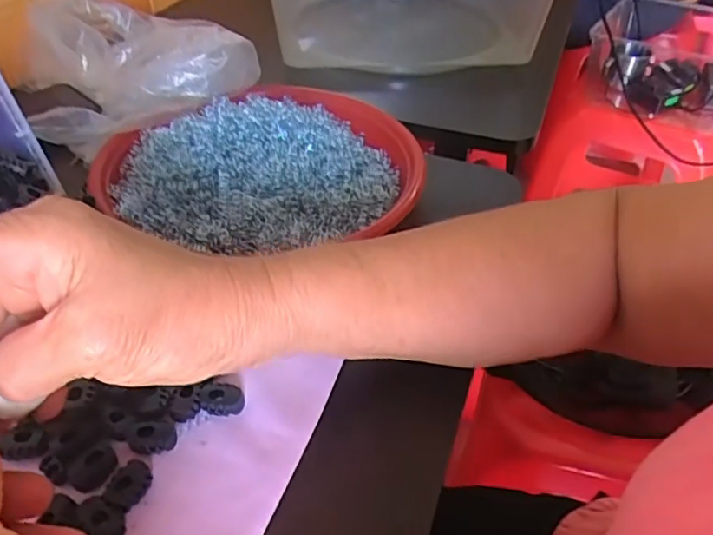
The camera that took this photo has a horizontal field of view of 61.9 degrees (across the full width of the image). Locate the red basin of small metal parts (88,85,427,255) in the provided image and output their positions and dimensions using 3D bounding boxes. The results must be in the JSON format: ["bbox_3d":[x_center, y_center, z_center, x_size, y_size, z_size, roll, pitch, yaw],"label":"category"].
[{"bbox_3d":[-0.065,-0.085,0.434,0.230,0.066,0.193,-24,47,-26],"label":"red basin of small metal parts"}]

